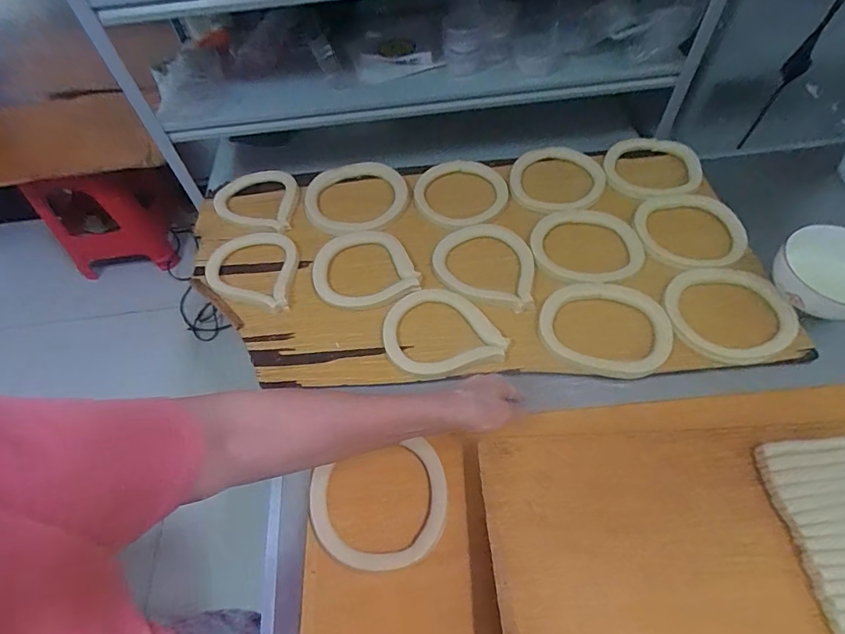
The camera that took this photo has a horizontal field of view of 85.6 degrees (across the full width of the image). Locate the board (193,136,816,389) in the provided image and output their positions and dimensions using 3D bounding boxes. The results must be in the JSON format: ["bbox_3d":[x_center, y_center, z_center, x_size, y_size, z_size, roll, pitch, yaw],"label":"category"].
[{"bbox_3d":[0.063,-0.109,0.738,0.880,0.036,0.501,-4,54,2],"label":"board"}]

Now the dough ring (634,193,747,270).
[{"bbox_3d":[0.418,-0.141,0.728,0.156,0.021,0.165,-2,57,3],"label":"dough ring"}]

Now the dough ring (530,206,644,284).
[{"bbox_3d":[0.258,-0.115,0.714,0.164,0.017,0.162,-2,57,3],"label":"dough ring"}]

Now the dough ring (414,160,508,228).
[{"bbox_3d":[0.067,-0.224,0.793,0.157,0.024,0.160,2,57,6],"label":"dough ring"}]

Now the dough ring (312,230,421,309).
[{"bbox_3d":[-0.097,-0.078,0.719,0.152,0.019,0.159,-2,57,3],"label":"dough ring"}]

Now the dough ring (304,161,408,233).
[{"bbox_3d":[-0.120,-0.220,0.809,0.177,0.023,0.172,-2,57,3],"label":"dough ring"}]

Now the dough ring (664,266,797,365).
[{"bbox_3d":[0.419,-0.011,0.628,0.153,0.012,0.157,-2,57,3],"label":"dough ring"}]

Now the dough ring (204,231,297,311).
[{"bbox_3d":[-0.270,-0.085,0.731,0.181,0.014,0.133,15,59,14],"label":"dough ring"}]

